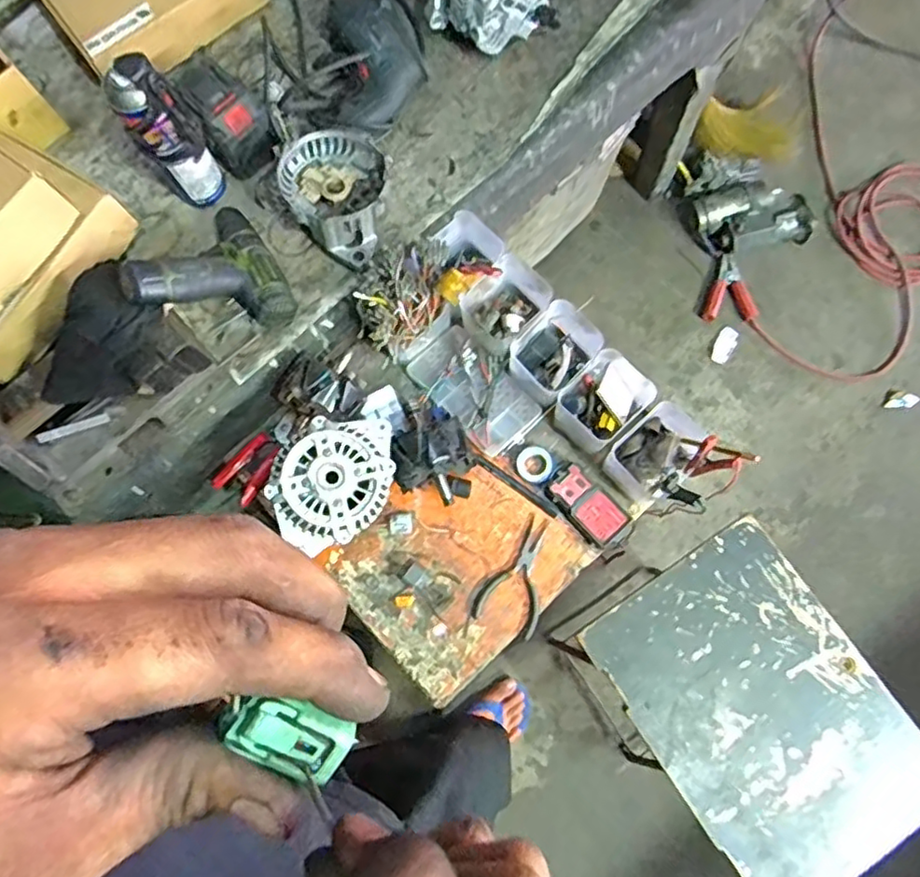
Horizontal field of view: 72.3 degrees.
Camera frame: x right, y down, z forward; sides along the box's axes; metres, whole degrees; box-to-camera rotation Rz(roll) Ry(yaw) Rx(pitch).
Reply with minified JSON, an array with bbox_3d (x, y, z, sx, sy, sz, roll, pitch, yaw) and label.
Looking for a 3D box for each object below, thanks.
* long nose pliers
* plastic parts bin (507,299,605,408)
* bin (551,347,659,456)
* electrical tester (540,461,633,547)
[{"bbox_3d":[0.073,0.171,0.810,0.078,0.012,0.146,18,79,5],"label":"long nose pliers"},{"bbox_3d":[0.122,-0.108,0.828,0.112,0.075,0.088,-43,81,-9],"label":"plastic parts bin"},{"bbox_3d":[0.182,-0.045,0.817,0.102,0.081,0.090,-44,81,-9],"label":"bin"},{"bbox_3d":[0.165,0.088,0.824,0.059,0.028,0.114,-44,81,-9],"label":"electrical tester"}]

